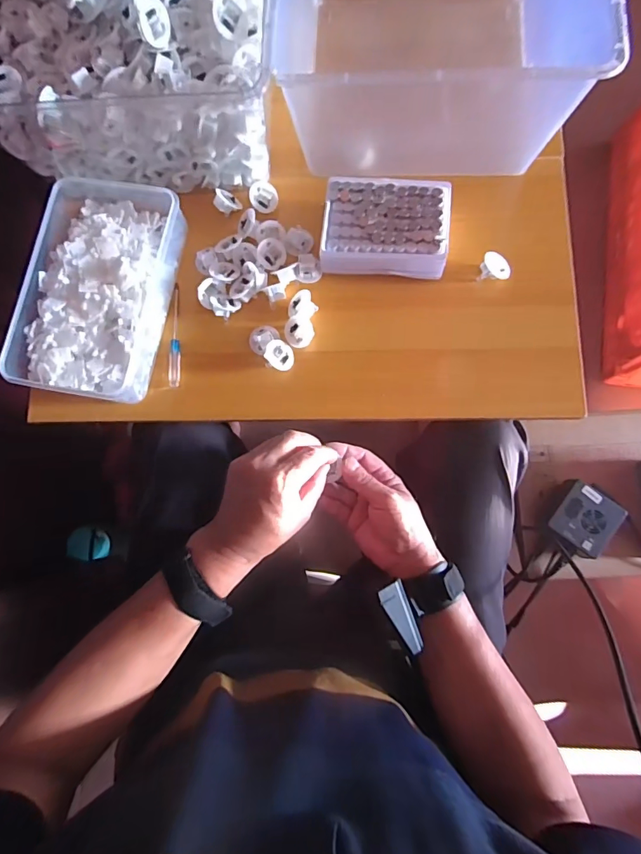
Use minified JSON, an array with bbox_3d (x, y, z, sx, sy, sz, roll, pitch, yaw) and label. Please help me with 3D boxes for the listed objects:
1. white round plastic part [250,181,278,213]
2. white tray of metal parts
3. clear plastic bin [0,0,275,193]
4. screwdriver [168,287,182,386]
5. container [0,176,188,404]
[{"bbox_3d":[-0.065,-0.261,0.510,0.034,0.009,0.034,-40,108,-18],"label":"white round plastic part"},{"bbox_3d":[0.070,-0.213,0.483,0.132,0.037,0.101,6,81,4],"label":"white tray of metal parts"},{"bbox_3d":[-0.191,-0.419,0.470,0.310,0.137,0.292,-1,81,3],"label":"clear plastic bin"},{"bbox_3d":[-0.160,-0.102,0.497,0.013,0.008,0.117,0,81,3],"label":"screwdriver"},{"bbox_3d":[-0.241,-0.157,0.495,0.152,0.041,0.250,9,81,5],"label":"container"}]

